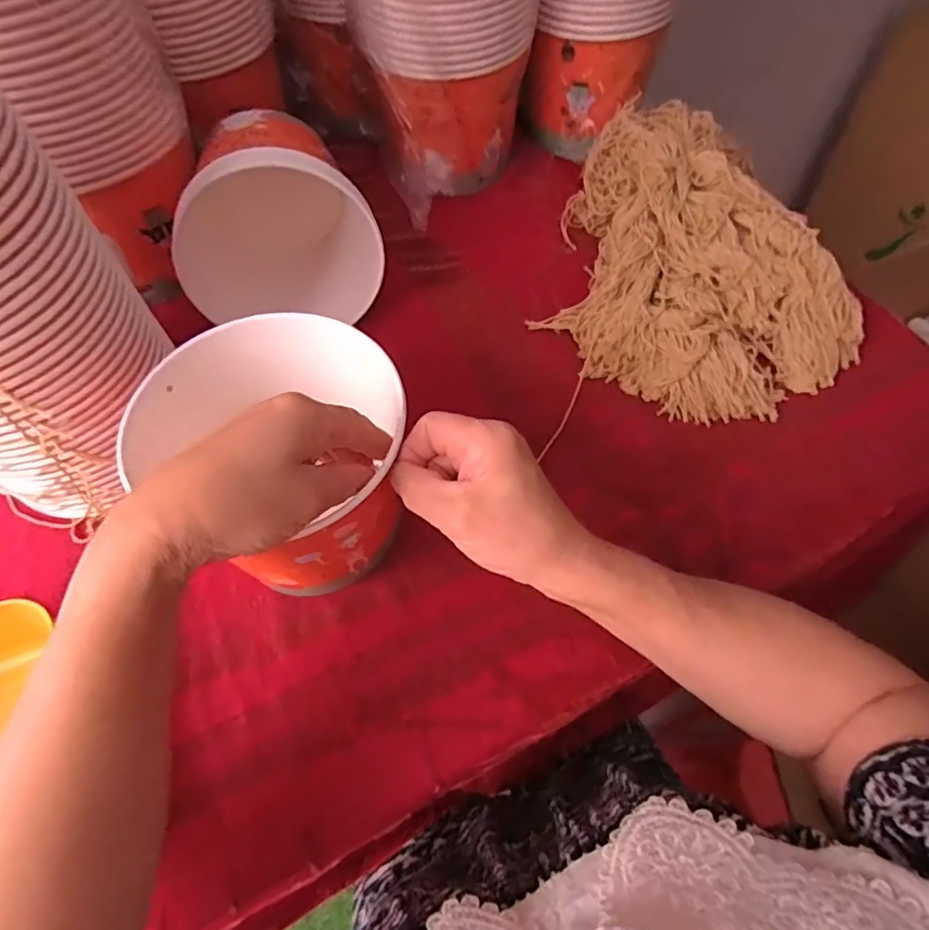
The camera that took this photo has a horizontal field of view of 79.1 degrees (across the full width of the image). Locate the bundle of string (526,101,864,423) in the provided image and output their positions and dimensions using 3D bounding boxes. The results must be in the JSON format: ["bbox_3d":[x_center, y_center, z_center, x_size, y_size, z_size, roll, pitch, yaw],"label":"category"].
[{"bbox_3d":[0.197,-0.200,0.523,0.244,0.079,0.341,-11,61,-5],"label":"bundle of string"}]

